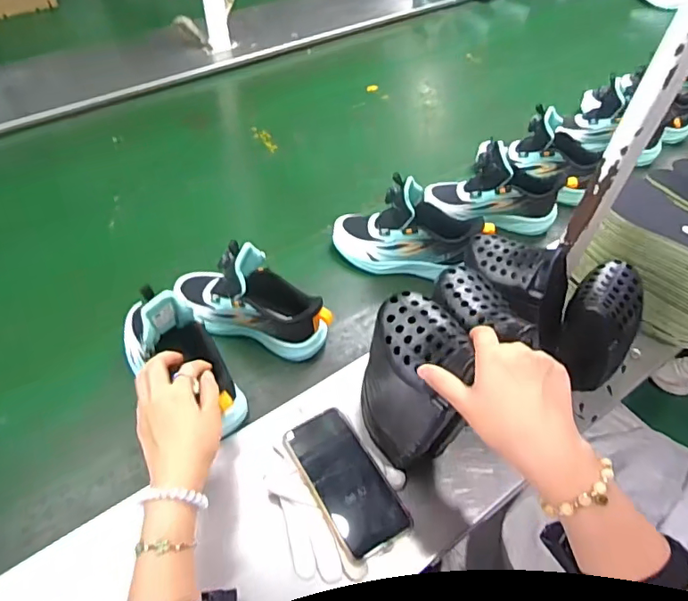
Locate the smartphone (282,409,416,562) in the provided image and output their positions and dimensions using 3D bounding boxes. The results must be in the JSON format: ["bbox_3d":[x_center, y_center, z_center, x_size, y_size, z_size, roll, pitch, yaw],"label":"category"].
[{"bbox_3d":[0.001,0.194,0.556,0.075,0.012,0.155,-24,63,-21],"label":"smartphone"}]

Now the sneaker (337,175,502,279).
[{"bbox_3d":[0.097,-0.108,0.753,0.219,0.123,0.086,11,52,6],"label":"sneaker"}]

